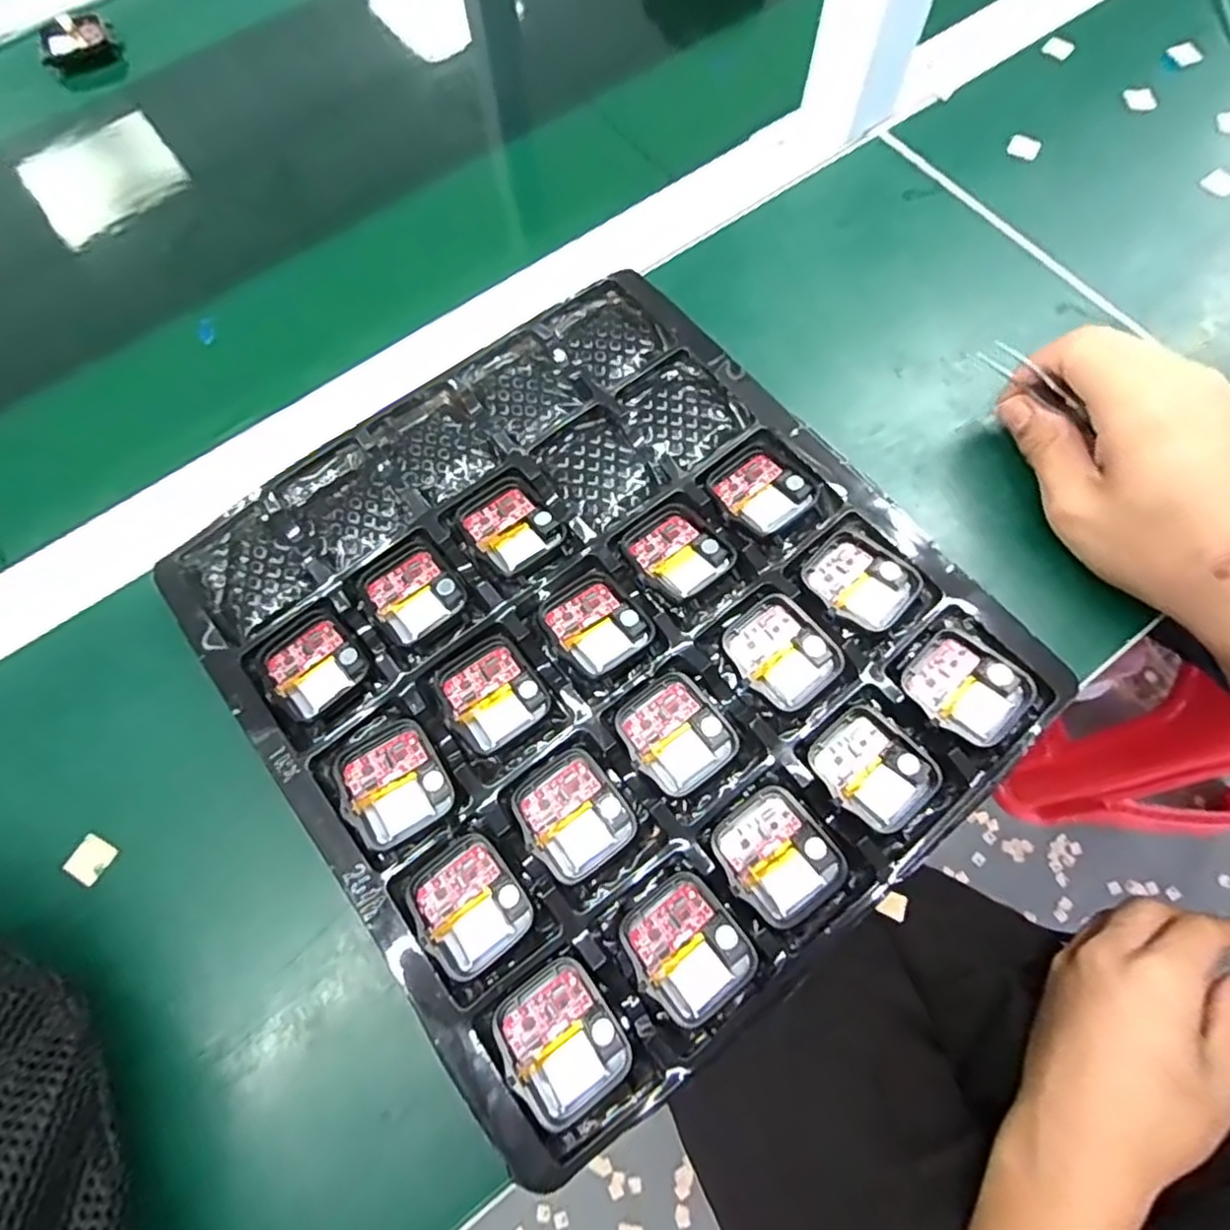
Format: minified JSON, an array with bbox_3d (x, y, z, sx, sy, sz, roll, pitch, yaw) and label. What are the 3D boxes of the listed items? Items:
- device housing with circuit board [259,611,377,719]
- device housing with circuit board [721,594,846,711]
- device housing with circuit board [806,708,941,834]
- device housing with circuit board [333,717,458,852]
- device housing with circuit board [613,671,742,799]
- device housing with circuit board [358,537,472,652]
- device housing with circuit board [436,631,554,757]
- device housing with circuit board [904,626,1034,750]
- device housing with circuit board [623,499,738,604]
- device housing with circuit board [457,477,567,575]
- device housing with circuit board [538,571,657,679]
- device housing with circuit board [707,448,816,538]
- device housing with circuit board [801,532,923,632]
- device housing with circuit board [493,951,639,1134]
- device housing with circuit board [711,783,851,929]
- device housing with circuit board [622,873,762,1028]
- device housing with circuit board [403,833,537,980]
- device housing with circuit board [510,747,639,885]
[{"bbox_3d":[-0.124,0.020,0.270,0.035,0.004,0.040,-41,74,-13],"label":"device housing with circuit board"},{"bbox_3d":[0.067,0.015,0.264,0.035,0.006,0.043,-39,74,-12],"label":"device housing with circuit board"},{"bbox_3d":[0.098,0.058,0.251,0.036,0.008,0.042,-40,74,-12],"label":"device housing with circuit board"},{"bbox_3d":[-0.085,0.064,0.252,0.038,0.005,0.042,-32,72,-10],"label":"device housing with circuit board"},{"bbox_3d":[0.023,0.046,0.257,0.037,0.004,0.042,-39,74,-12],"label":"device housing with circuit board"},{"bbox_3d":[-0.086,-0.011,0.279,0.037,0.004,0.045,-38,73,-12],"label":"device housing with circuit board"},{"bbox_3d":[-0.050,0.031,0.265,0.035,0.004,0.041,-34,73,-10],"label":"device housing with circuit board"},{"bbox_3d":[0.139,0.028,0.258,0.042,0.010,0.035,39,75,14],"label":"device housing with circuit board"},{"bbox_3d":[0.026,-0.027,0.279,0.036,0.007,0.040,-39,74,-12],"label":"device housing with circuit board"},{"bbox_3d":[-0.046,-0.040,0.288,0.035,0.005,0.043,-38,73,-12],"label":"device housing with circuit board"},{"bbox_3d":[-0.008,0.003,0.270,0.036,0.005,0.042,-39,74,-12],"label":"device housing with circuit board"},{"bbox_3d":[0.064,-0.055,0.289,0.035,0.008,0.039,-35,73,-11],"label":"device housing with circuit board"},{"bbox_3d":[0.102,-0.015,0.274,0.043,0.004,0.035,38,75,14],"label":"device housing with circuit board"},{"bbox_3d":[-0.018,0.144,0.222,0.037,0.009,0.042,-36,73,-11],"label":"device housing with circuit board"},{"bbox_3d":[0.060,0.088,0.239,0.037,0.006,0.043,-34,73,-10],"label":"device housing with circuit board"},{"bbox_3d":[0.026,0.117,0.230,0.037,0.006,0.042,-35,73,-11],"label":"device housing with circuit board"},{"bbox_3d":[-0.053,0.105,0.239,0.036,0.006,0.042,-36,73,-11],"label":"device housing with circuit board"},{"bbox_3d":[-0.016,0.075,0.248,0.037,0.004,0.042,-36,73,-11],"label":"device housing with circuit board"}]

